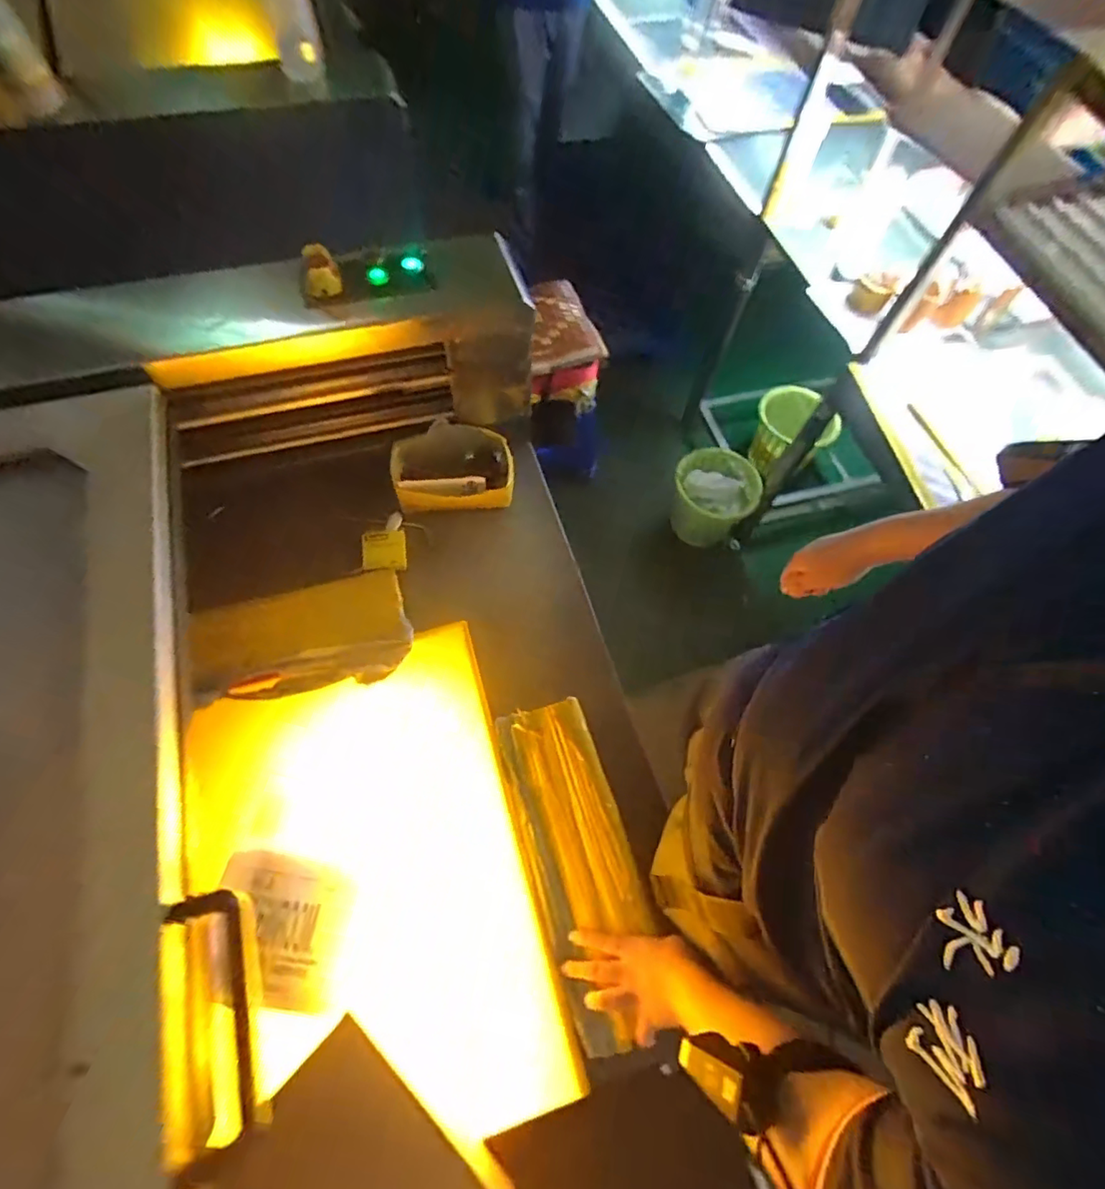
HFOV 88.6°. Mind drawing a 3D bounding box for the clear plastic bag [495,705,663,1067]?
[{"bbox_3d":[0.037,0.344,0.741,0.128,0.023,0.406,-23,67,9],"label":"clear plastic bag"}]

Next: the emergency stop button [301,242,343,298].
[{"bbox_3d":[-0.323,-0.451,0.787,0.047,0.032,0.069,-18,67,-12],"label":"emergency stop button"}]

